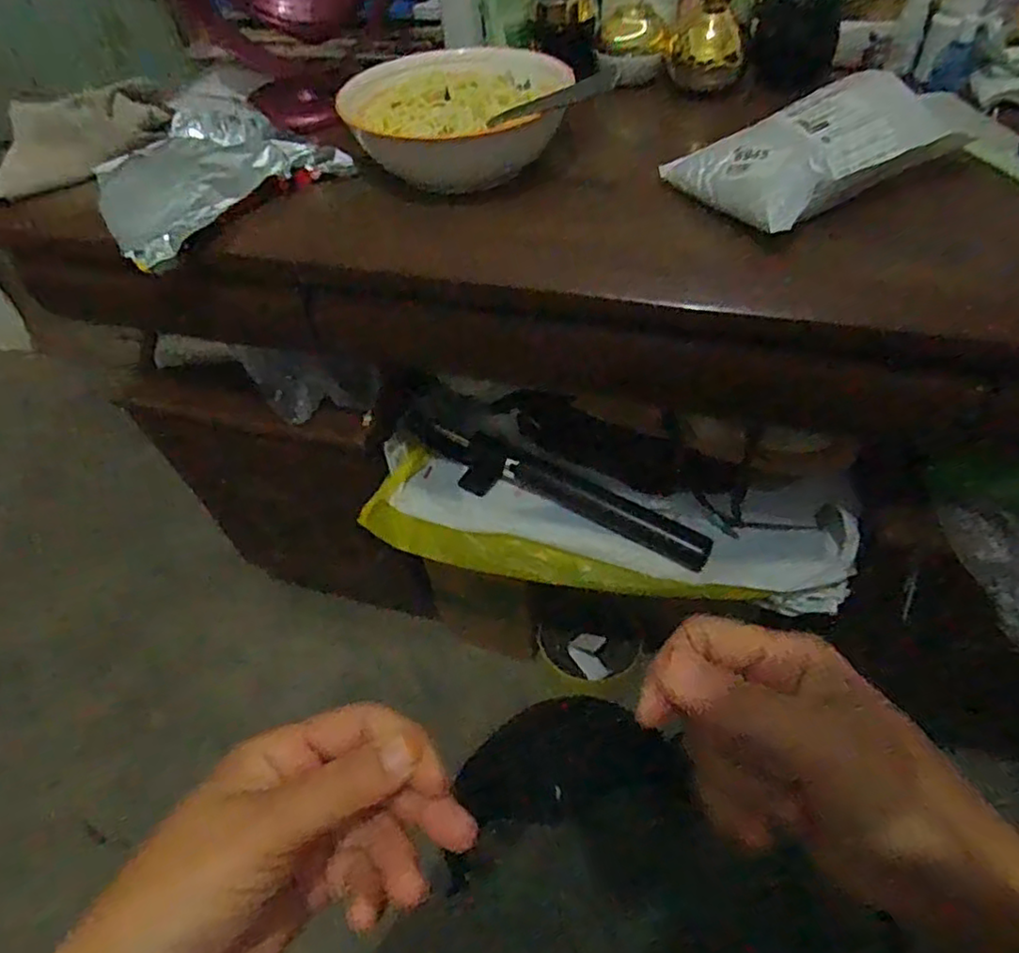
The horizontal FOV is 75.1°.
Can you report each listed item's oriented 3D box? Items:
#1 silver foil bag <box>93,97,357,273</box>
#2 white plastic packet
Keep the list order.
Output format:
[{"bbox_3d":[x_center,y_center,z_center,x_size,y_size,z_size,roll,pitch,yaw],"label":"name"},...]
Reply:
[{"bbox_3d":[-0.255,-0.257,0.552,0.177,0.038,0.176,-33,54,-22],"label":"silver foil bag"},{"bbox_3d":[0.212,-0.230,0.457,0.170,0.050,0.117,-23,51,-16],"label":"white plastic packet"}]

